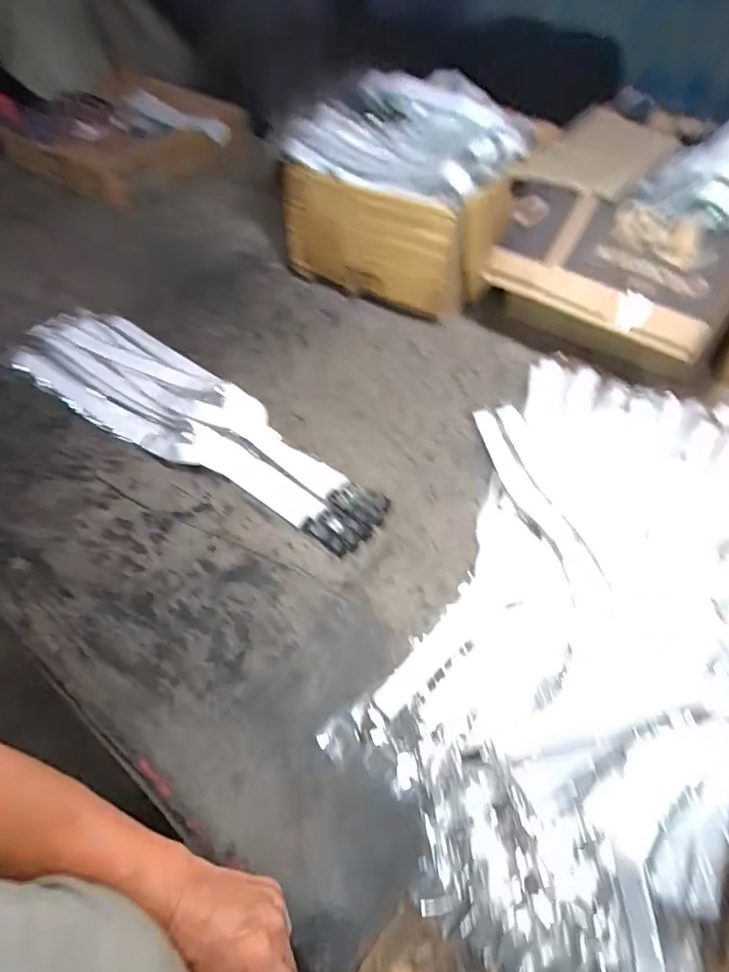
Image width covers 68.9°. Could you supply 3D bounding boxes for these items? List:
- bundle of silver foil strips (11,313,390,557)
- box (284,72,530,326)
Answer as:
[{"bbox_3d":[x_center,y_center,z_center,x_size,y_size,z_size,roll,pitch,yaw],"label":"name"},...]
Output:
[{"bbox_3d":[-0.279,-0.113,0.811,0.702,0.047,0.189,32,59,23],"label":"bundle of silver foil strips"},{"bbox_3d":[0.073,-0.539,1.007,0.408,0.283,0.325,17,54,13],"label":"box"}]

